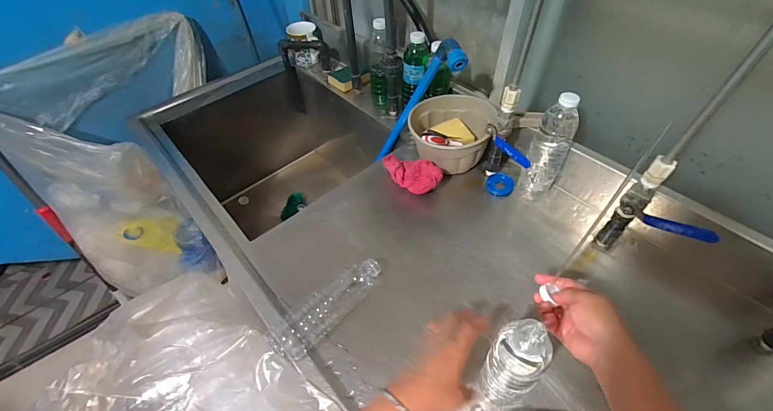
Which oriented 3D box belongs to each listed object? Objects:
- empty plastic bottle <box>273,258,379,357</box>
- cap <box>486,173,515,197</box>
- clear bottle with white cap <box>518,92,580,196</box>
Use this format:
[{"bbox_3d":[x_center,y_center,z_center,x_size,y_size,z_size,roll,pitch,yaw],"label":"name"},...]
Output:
[{"bbox_3d":[-0.086,0.158,0.556,0.050,0.054,0.198,34,59,26],"label":"empty plastic bottle"},{"bbox_3d":[0.239,-0.043,0.724,0.058,0.010,0.051,2,69,8],"label":"cap"},{"bbox_3d":[0.302,-0.102,0.644,0.066,0.205,0.056,28,57,23],"label":"clear bottle with white cap"}]

